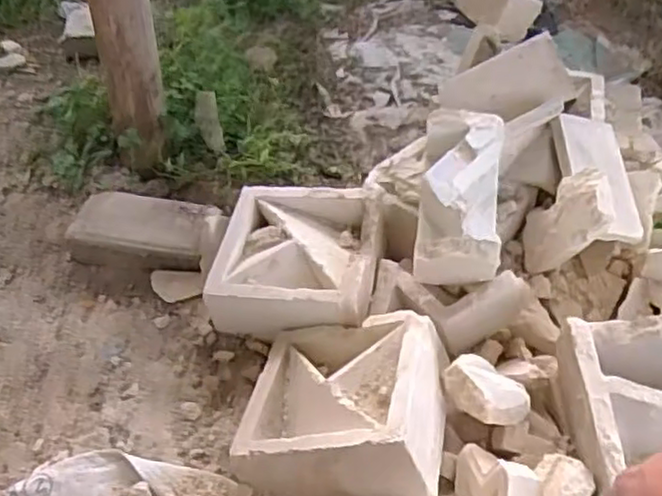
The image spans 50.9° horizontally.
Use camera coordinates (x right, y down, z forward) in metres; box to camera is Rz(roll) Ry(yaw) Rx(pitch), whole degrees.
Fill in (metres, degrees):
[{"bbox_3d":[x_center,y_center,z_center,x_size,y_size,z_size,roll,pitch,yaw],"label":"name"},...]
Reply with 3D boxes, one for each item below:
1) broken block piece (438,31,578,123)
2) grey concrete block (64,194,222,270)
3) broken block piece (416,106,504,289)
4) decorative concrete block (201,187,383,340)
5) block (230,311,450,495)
[{"bbox_3d":[0.262,-0.243,1.058,0.182,0.028,0.106,-20,81,16],"label":"broken block piece"},{"bbox_3d":[-0.268,-0.017,1.023,0.229,0.063,0.105,7,46,8],"label":"grey concrete block"},{"bbox_3d":[0.163,-0.059,0.886,0.100,0.095,0.213,6,72,6],"label":"broken block piece"},{"bbox_3d":[-0.038,0.013,0.934,0.219,0.088,0.209,8,46,8],"label":"decorative concrete block"},{"bbox_3d":[0.019,0.182,0.784,0.200,0.114,0.199,-19,29,25],"label":"block"}]

